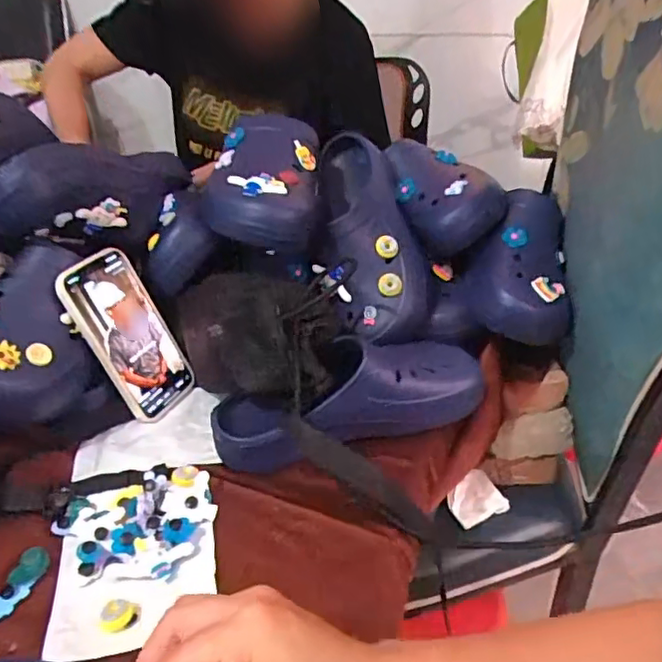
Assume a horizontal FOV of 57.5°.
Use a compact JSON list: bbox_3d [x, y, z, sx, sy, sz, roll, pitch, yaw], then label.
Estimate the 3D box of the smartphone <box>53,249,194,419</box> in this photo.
[{"bbox_3d":[-0.199,0.004,0.598,0.010,0.165,0.085,-11,21,37],"label":"smartphone"}]

